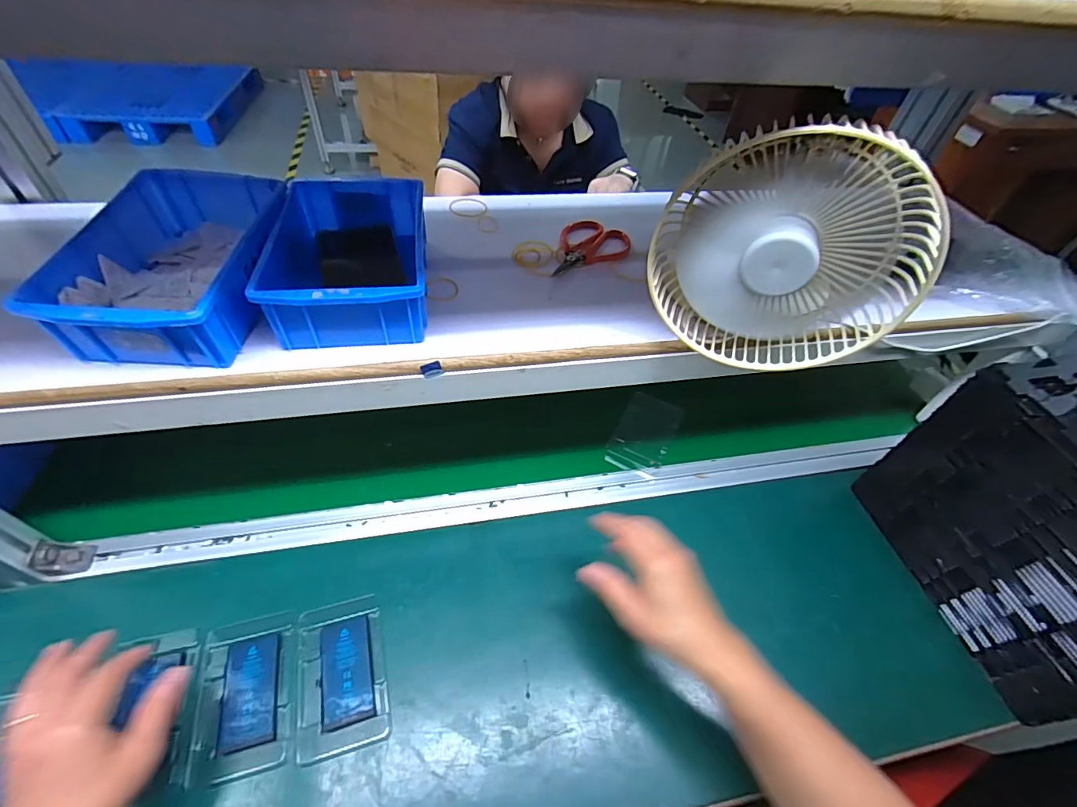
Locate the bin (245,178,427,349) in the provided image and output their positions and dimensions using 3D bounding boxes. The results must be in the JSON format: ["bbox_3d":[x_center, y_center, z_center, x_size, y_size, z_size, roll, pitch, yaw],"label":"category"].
[{"bbox_3d":[-0.178,-0.130,0.444,0.131,0.063,0.188,-7,50,-12],"label":"bin"}]

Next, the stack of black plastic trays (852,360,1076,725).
[{"bbox_3d":[0.548,0.125,0.472,0.196,0.220,0.267,-6,50,-11],"label":"stack of black plastic trays"}]

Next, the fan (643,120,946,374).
[{"bbox_3d":[0.196,-0.117,0.384,0.198,0.180,0.068,16,49,8],"label":"fan"}]

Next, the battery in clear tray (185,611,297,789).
[{"bbox_3d":[-0.267,0.264,0.430,0.079,0.011,0.125,-8,48,-13],"label":"battery in clear tray"}]

